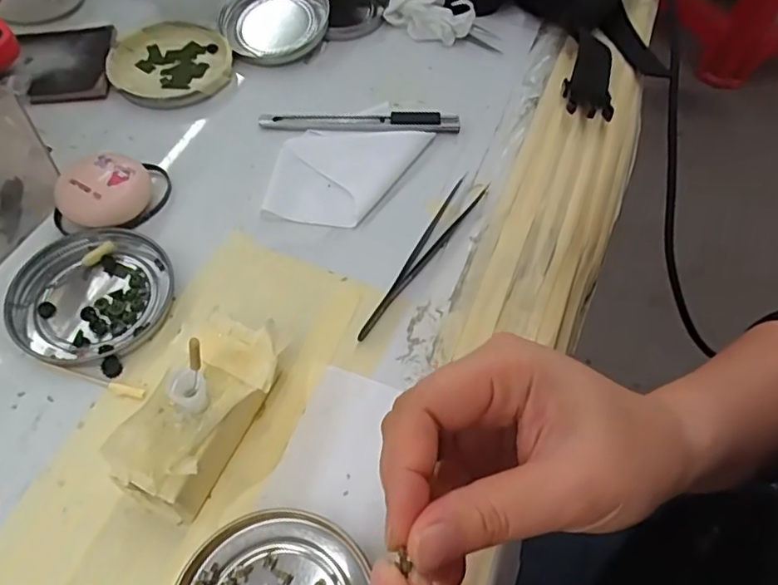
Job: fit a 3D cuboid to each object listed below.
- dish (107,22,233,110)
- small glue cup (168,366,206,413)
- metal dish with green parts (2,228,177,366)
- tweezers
[{"bbox_3d":[-0.148,-0.158,0.405,0.079,0.010,0.079,1,58,-2],"label":"dish"},{"bbox_3d":[-0.081,0.039,0.239,0.014,0.014,0.015,1,57,-1],"label":"small glue cup"},{"bbox_3d":[-0.153,0.001,0.303,0.078,0.008,0.075,1,57,-1],"label":"metal dish with green parts"},{"bbox_3d":[0.019,-0.021,0.325,0.016,0.004,0.125,28,61,14],"label":"tweezers"}]

